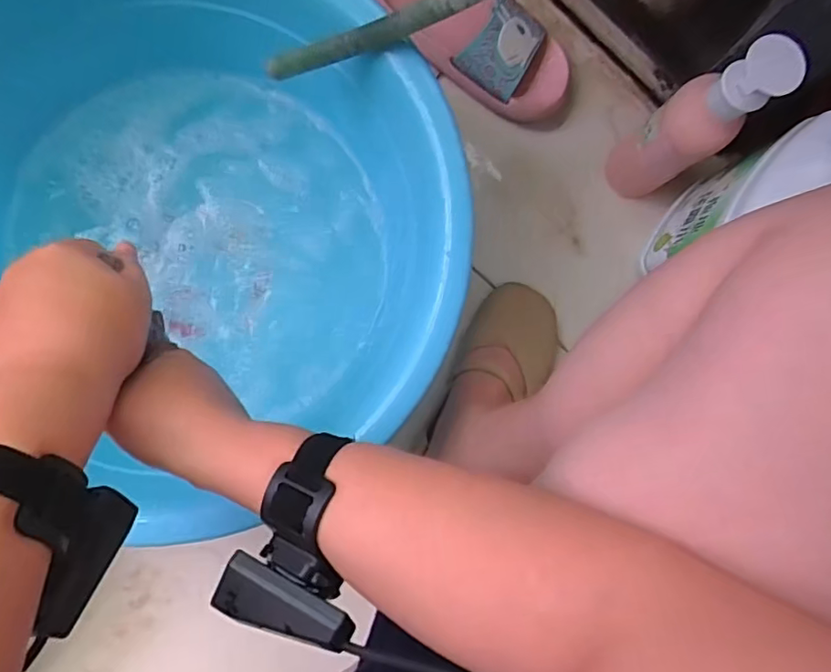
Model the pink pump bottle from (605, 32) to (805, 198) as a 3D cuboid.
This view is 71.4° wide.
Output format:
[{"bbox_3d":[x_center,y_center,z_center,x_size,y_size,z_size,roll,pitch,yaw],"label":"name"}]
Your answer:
[{"bbox_3d":[0.239,-0.182,0.519,0.052,0.227,0.061,-35,91,-6],"label":"pink pump bottle"}]

